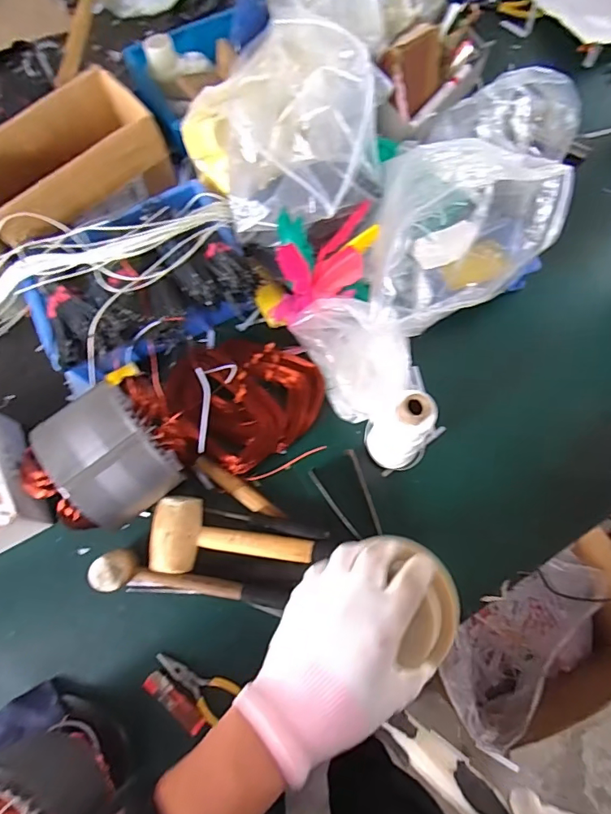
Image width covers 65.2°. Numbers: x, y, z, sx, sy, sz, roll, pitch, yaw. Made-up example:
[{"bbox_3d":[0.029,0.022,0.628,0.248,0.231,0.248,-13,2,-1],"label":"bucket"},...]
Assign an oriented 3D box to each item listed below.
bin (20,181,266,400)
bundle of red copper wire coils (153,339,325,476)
[{"bbox_3d":[-0.226,-0.175,0.687,0.339,0.128,0.245,-26,72,-7],"label":"bin"},{"bbox_3d":[-0.090,-0.010,0.662,0.217,0.045,0.170,-32,73,-9],"label":"bundle of red copper wire coils"}]

